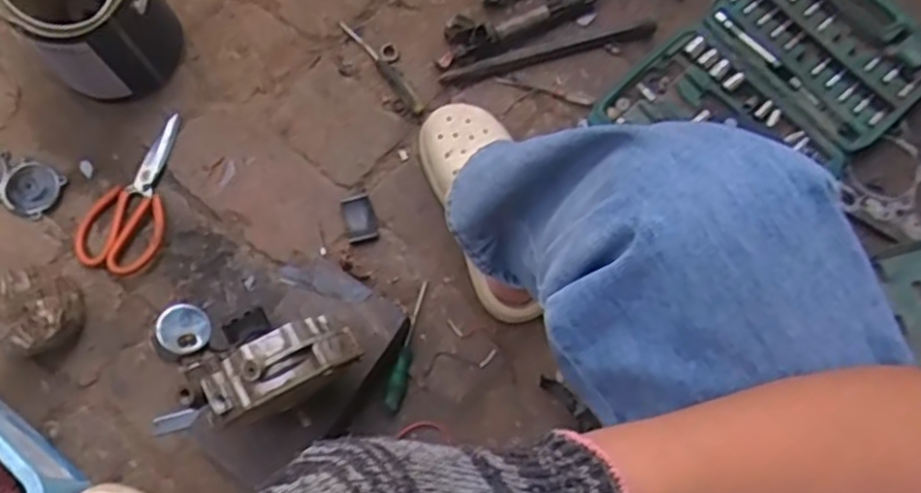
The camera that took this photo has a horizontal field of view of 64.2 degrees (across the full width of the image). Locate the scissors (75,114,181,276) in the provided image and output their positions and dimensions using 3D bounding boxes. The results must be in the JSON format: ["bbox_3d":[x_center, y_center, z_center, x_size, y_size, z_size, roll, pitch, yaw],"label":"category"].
[{"bbox_3d":[-0.381,-0.064,0.848,0.090,0.020,0.189,7,76,2],"label":"scissors"}]

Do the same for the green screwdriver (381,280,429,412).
[{"bbox_3d":[-0.056,0.107,0.799,0.017,0.027,0.143,15,76,4],"label":"green screwdriver"}]

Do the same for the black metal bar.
[{"bbox_3d":[0.103,-0.233,0.876,0.261,0.024,0.020,-12,76,-3],"label":"black metal bar"}]

